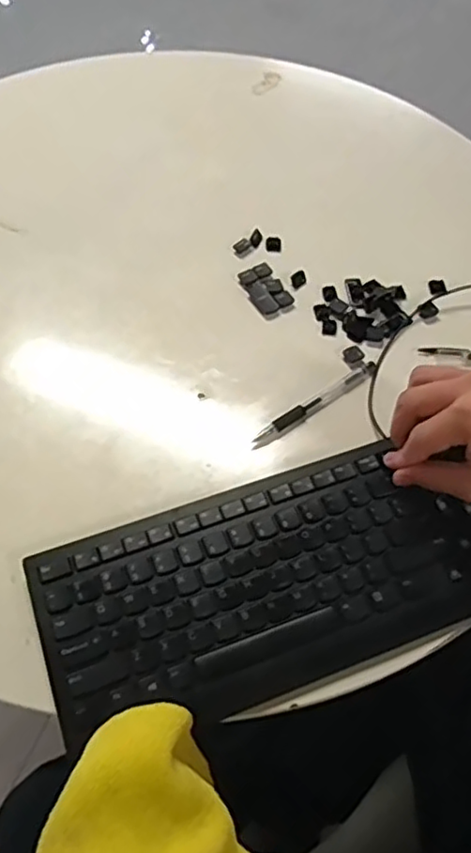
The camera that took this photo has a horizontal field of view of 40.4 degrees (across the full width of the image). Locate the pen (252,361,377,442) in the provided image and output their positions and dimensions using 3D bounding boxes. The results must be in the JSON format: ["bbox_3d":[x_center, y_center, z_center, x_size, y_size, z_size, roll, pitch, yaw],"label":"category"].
[{"bbox_3d":[0.069,-0.023,0.534,0.127,0.014,0.015,-31,65,-20],"label":"pen"}]

